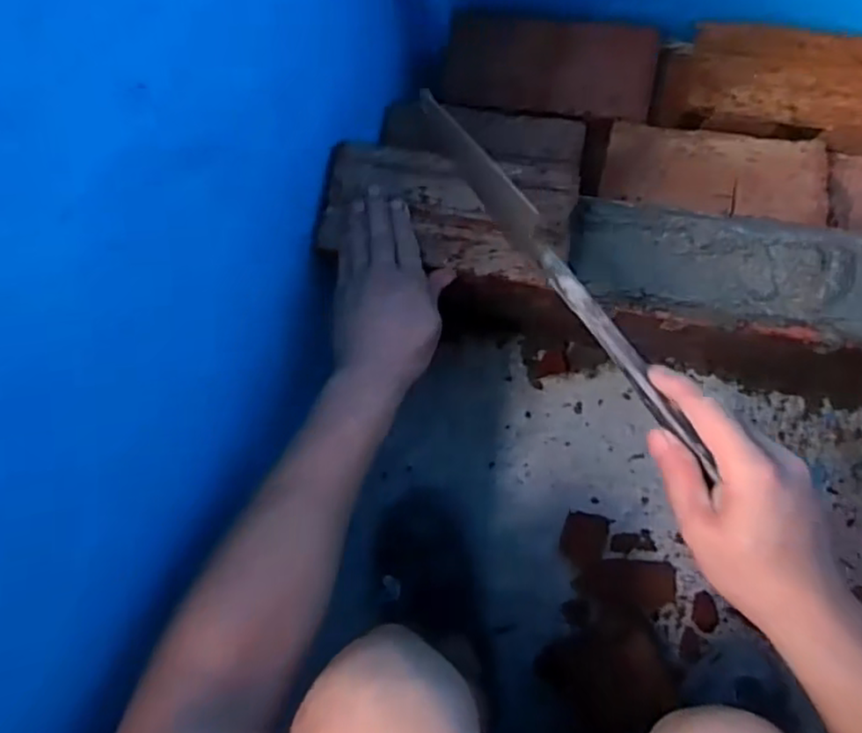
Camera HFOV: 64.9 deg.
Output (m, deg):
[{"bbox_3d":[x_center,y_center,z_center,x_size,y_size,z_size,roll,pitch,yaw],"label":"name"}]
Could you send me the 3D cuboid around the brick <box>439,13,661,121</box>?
[{"bbox_3d":[0.127,-0.325,0.739,0.224,0.063,0.104,12,86,8],"label":"brick"}]

